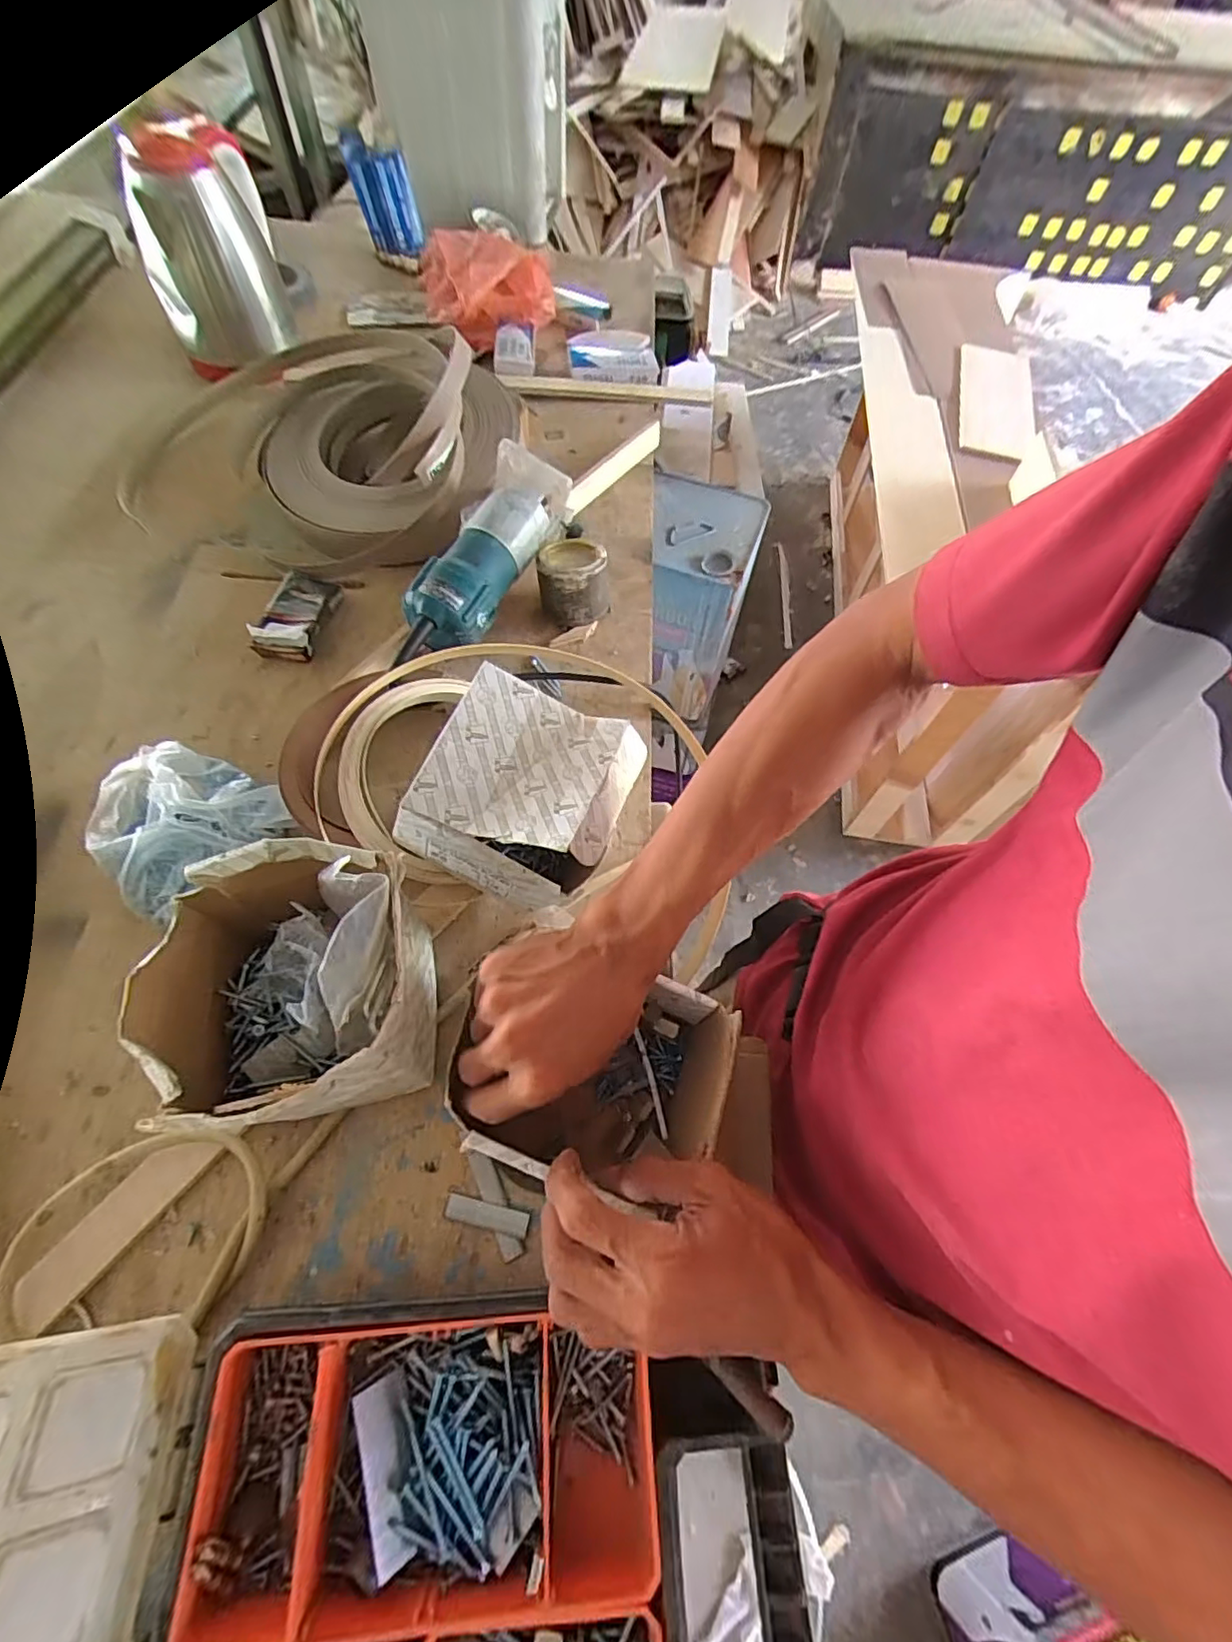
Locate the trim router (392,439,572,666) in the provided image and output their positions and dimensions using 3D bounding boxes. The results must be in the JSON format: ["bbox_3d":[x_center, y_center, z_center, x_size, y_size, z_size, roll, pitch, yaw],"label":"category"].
[{"bbox_3d":[-0.135,-0.263,0.595,0.077,0.074,0.248,24,62,9],"label":"trim router"}]

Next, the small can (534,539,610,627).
[{"bbox_3d":[-0.046,-0.256,0.653,0.073,0.067,0.076,-6,61,-7],"label":"small can"}]

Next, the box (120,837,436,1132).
[{"bbox_3d":[-0.195,0.106,0.389,0.141,0.142,0.157,-4,61,-6],"label":"box"}]

